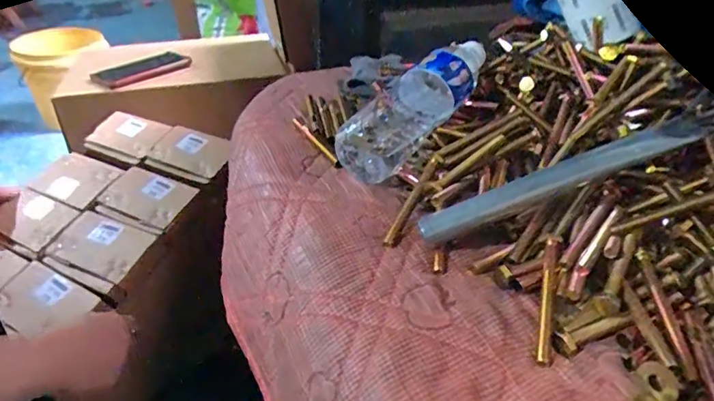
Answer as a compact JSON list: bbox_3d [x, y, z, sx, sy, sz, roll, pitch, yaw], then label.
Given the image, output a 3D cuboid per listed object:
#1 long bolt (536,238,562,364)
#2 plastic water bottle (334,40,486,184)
[{"bbox_3d":[0.135,0.068,0.341,0.010,0.008,0.105,12,51,15],"label":"long bolt"},{"bbox_3d":[0.063,-0.103,0.496,0.066,0.059,0.216,26,57,31],"label":"plastic water bottle"}]

